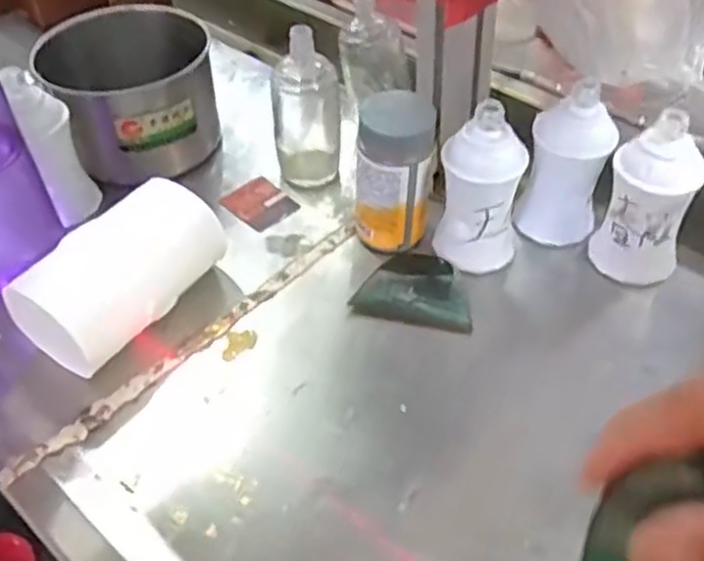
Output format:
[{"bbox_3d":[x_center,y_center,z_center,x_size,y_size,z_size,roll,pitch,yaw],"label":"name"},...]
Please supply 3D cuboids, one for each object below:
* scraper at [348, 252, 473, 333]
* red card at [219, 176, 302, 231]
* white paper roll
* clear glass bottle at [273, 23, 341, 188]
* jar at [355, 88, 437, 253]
[{"bbox_3d":[0.044,0.005,0.507,0.080,0.015,0.051,10,50,13],"label":"scraper"},{"bbox_3d":[-0.074,-0.061,0.587,0.051,0.006,0.045,39,57,24],"label":"red card"},{"bbox_3d":[-0.151,-0.008,0.478,0.058,0.061,0.135,30,57,27],"label":"white paper roll"},{"bbox_3d":[-0.039,-0.141,0.581,0.053,0.117,0.063,-9,48,-3],"label":"clear glass bottle"},{"bbox_3d":[0.030,-0.074,0.512,0.054,0.106,0.052,9,49,12],"label":"jar"}]

